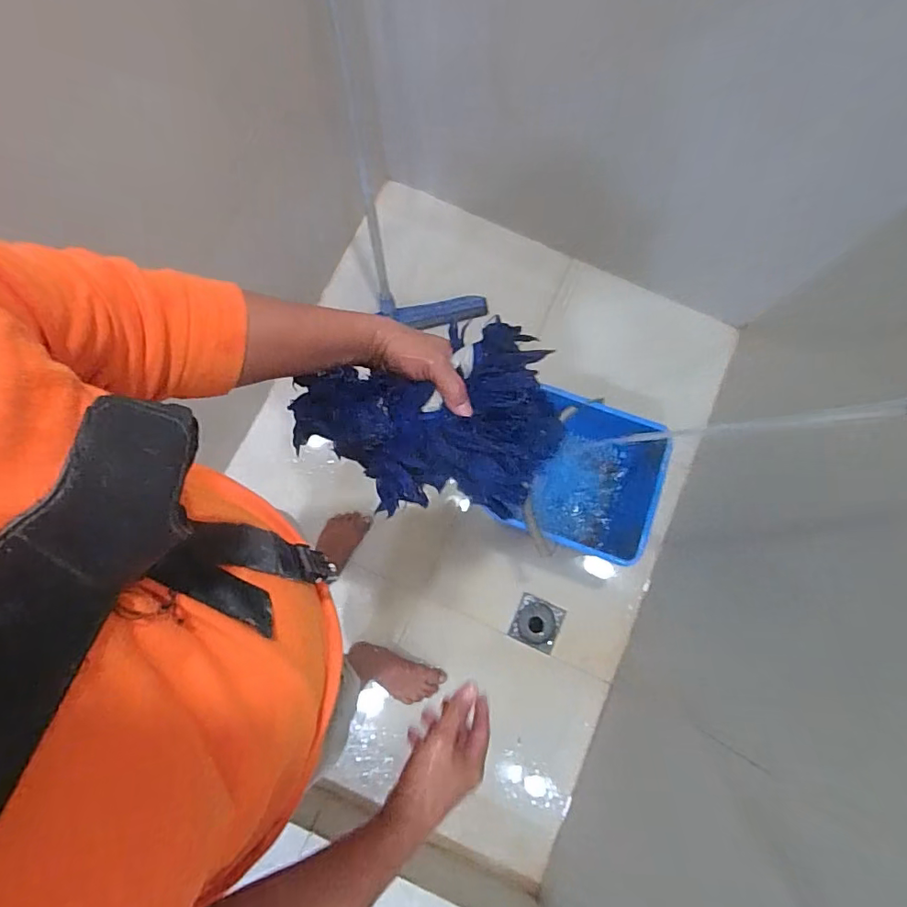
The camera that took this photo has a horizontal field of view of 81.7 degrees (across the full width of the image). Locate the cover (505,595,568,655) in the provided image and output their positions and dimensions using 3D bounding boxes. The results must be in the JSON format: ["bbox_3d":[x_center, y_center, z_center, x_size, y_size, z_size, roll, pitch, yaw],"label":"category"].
[{"bbox_3d":[0.210,0.429,1.323,0.117,0.019,0.113,23,78,5],"label":"cover"}]

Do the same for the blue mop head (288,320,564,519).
[{"bbox_3d":[-0.023,-0.033,0.539,0.265,0.070,0.176,-1,77,-1],"label":"blue mop head"}]

